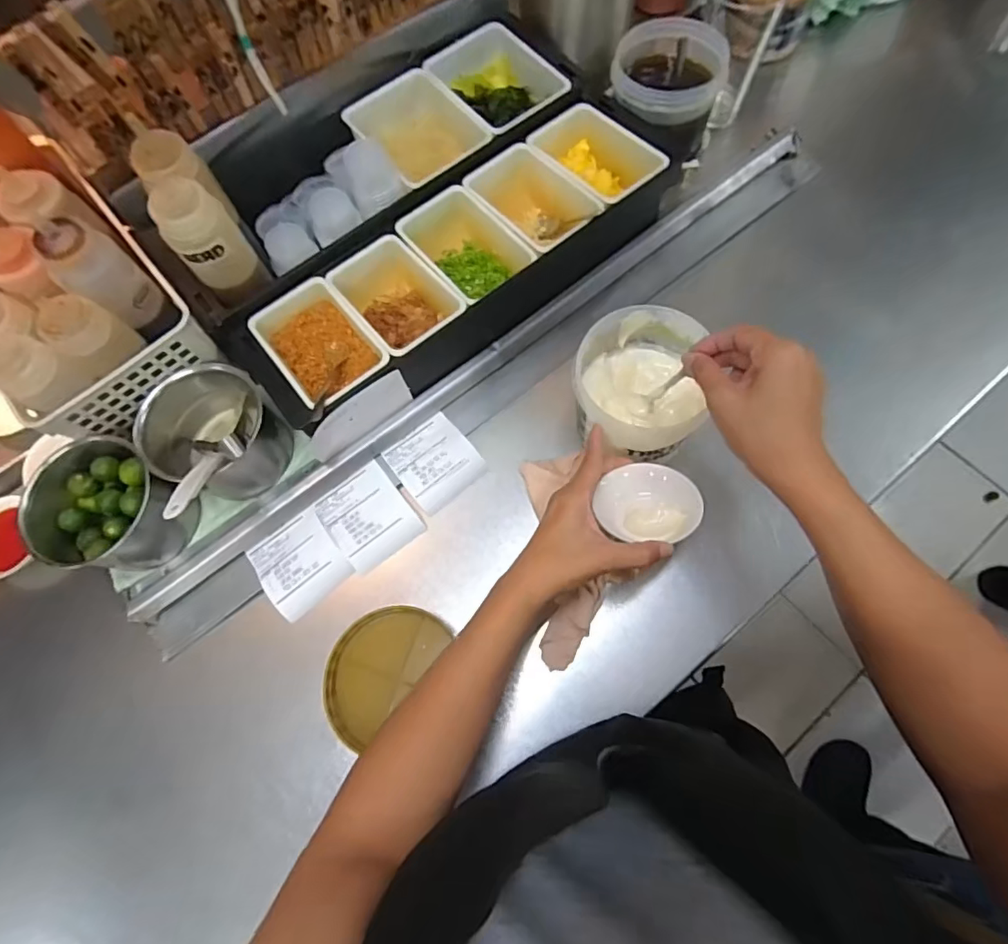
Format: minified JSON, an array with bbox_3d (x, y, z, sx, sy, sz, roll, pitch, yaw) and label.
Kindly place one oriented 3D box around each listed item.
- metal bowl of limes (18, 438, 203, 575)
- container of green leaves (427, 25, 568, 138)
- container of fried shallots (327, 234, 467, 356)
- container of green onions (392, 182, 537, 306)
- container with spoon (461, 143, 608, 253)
[{"bbox_3d":[-0.376,0.036,0.512,0.118,0.091,0.113,-1,70,2],"label":"metal bowl of limes"},{"bbox_3d":[-0.010,-0.436,0.621,0.105,0.063,0.138,-38,73,-11],"label":"container of green leaves"},{"bbox_3d":[-0.108,-0.175,0.559,0.093,0.067,0.144,-37,73,-10],"label":"container of fried shallots"},{"bbox_3d":[-0.043,-0.233,0.579,0.095,0.068,0.137,-35,73,-10],"label":"container of green onions"},{"bbox_3d":[0.030,-0.285,0.596,0.089,0.067,0.138,-36,73,-10],"label":"container with spoon"}]

